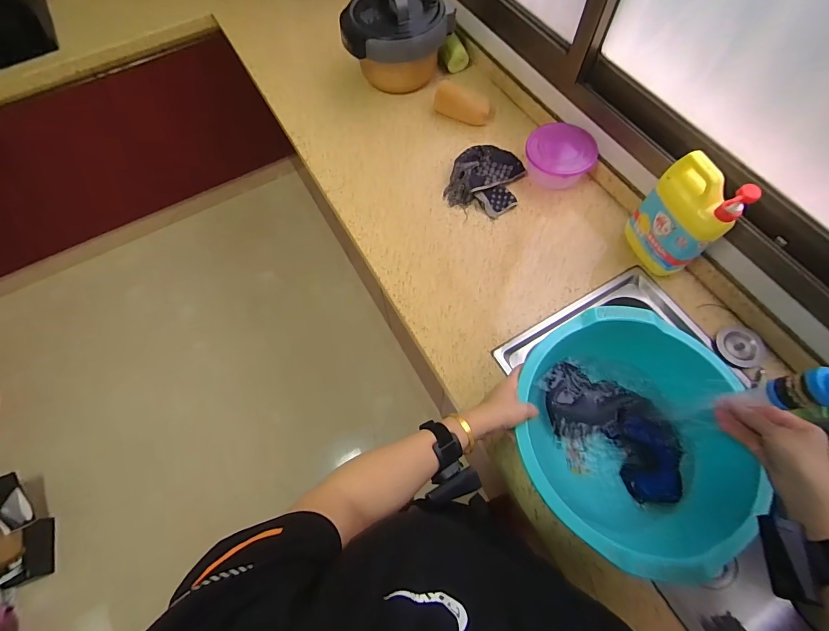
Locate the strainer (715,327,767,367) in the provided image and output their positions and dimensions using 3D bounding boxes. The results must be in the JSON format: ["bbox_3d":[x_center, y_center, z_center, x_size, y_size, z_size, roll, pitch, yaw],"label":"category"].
[{"bbox_3d":[0.632,0.060,0.724,0.087,0.015,0.079,-19,67,-6],"label":"strainer"}]

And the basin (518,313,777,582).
[{"bbox_3d":[0.338,0.190,0.591,0.329,0.143,0.341,-1,66,2],"label":"basin"}]

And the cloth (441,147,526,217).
[{"bbox_3d":[0.173,-0.337,0.906,0.165,0.050,0.179,17,68,10],"label":"cloth"}]

